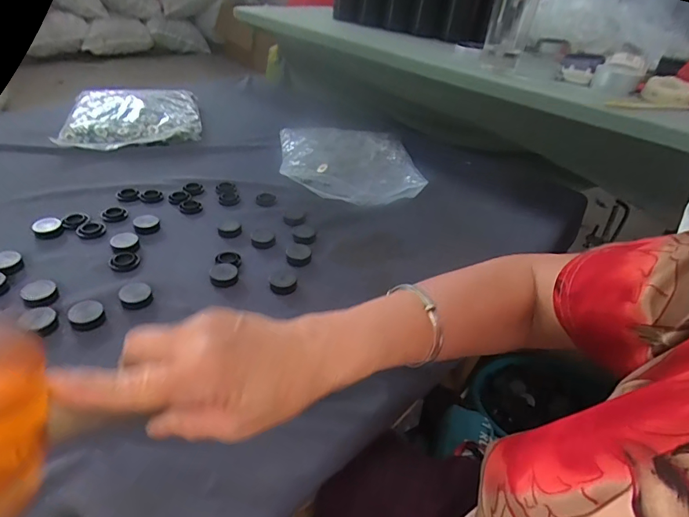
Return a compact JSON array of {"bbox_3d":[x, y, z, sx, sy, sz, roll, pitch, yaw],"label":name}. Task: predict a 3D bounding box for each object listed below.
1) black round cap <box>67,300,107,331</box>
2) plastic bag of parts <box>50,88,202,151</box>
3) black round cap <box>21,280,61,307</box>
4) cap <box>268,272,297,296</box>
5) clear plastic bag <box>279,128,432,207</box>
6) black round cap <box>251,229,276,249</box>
[{"bbox_3d":[-0.272,0.060,0.461,0.033,0.011,0.036,4,38,-3],"label":"black round cap"},{"bbox_3d":[-0.420,-0.289,0.871,0.249,0.038,0.252,-7,40,-17],"label":"plastic bag of parts"},{"bbox_3d":[-0.337,0.035,0.480,0.033,0.012,0.038,-25,48,-34],"label":"black round cap"},{"bbox_3d":[-0.076,0.030,0.538,0.033,0.009,0.036,4,38,-3],"label":"cap"},{"bbox_3d":[0.005,-0.190,0.810,0.242,0.038,0.270,0,39,-8],"label":"clear plastic bag"},{"bbox_3d":[-0.114,-0.030,0.608,0.034,0.009,0.038,-3,39,-12],"label":"black round cap"}]

